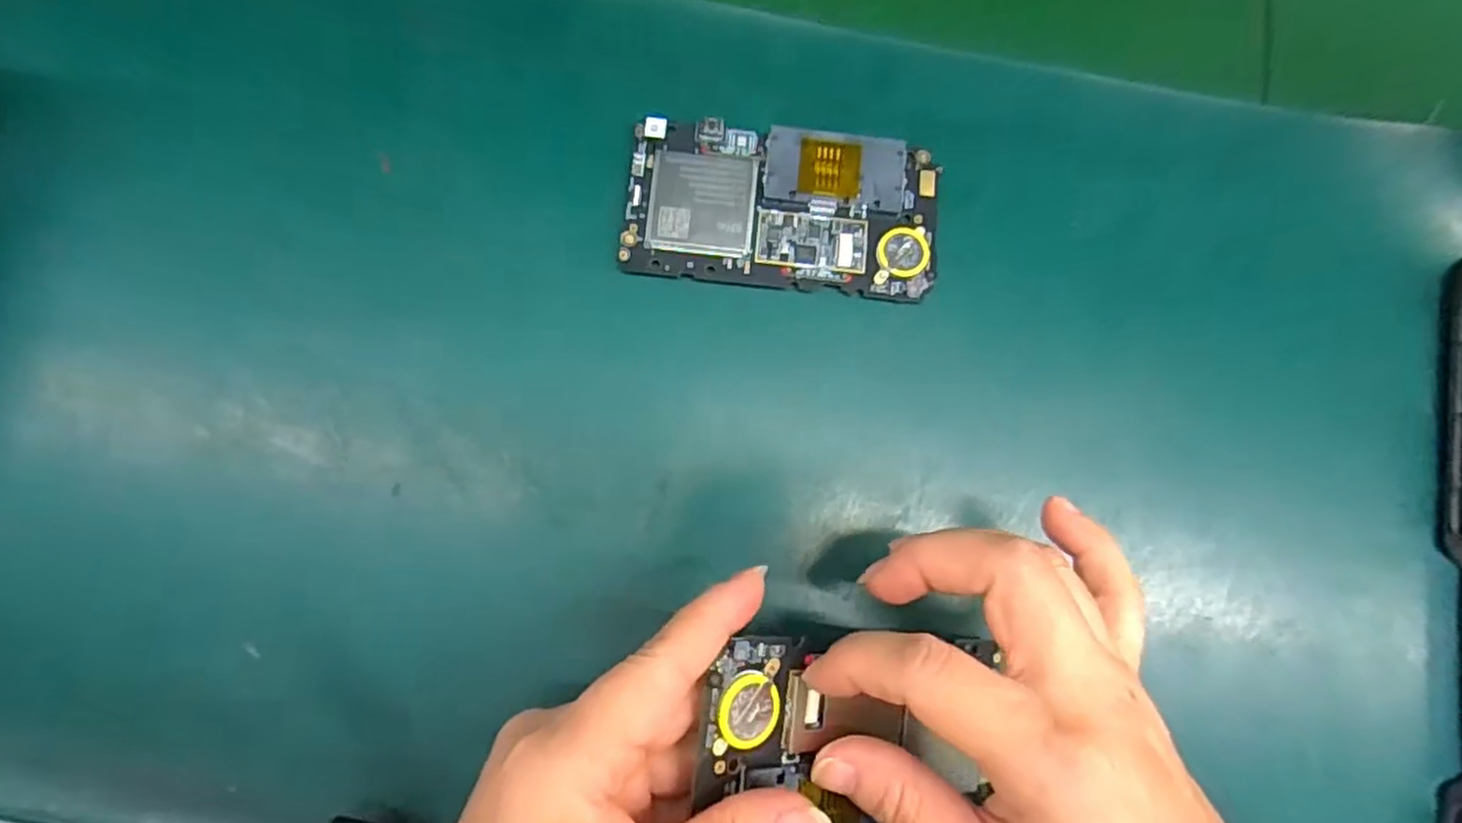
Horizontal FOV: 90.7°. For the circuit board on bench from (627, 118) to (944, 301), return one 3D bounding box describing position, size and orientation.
[{"bbox_3d":[0.021,-0.083,0.292,0.124,0.006,0.067,6,77,-2],"label":"circuit board on bench"}]

